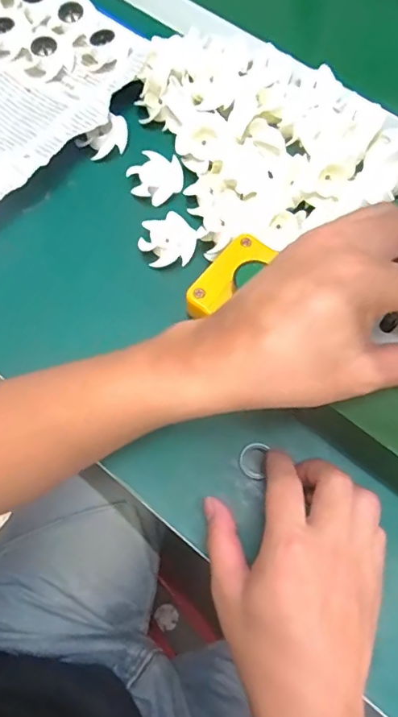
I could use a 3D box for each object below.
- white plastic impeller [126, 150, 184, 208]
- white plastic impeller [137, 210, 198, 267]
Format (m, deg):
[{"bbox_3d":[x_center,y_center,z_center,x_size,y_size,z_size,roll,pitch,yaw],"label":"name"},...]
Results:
[{"bbox_3d":[-0.035,-0.149,0.415,0.043,0.013,0.039,23,72,10],"label":"white plastic impeller"},{"bbox_3d":[-0.024,-0.091,0.393,0.042,0.012,0.041,-33,72,-10],"label":"white plastic impeller"}]

